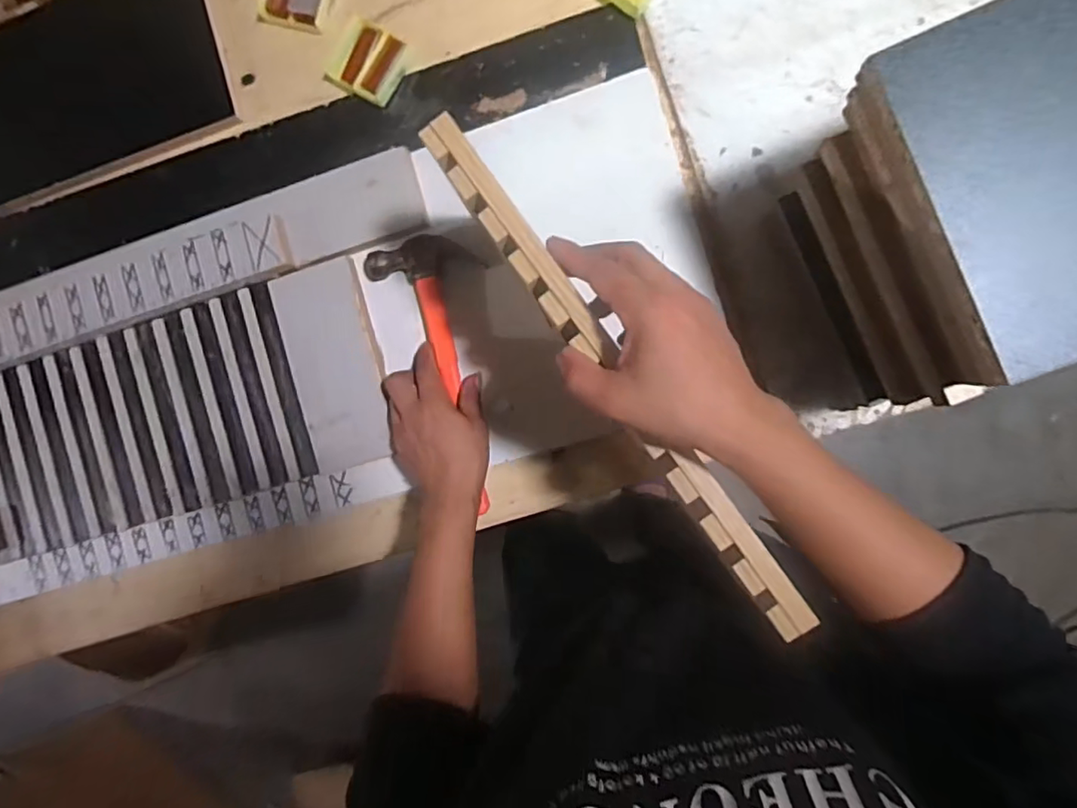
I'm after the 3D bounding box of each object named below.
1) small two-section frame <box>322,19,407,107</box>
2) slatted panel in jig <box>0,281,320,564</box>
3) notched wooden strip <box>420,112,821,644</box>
[{"bbox_3d":[-0.160,-0.324,0.554,0.066,0.006,0.063,30,96,6],"label":"small two-section frame"},{"bbox_3d":[-0.395,0.023,0.562,0.348,0.014,0.184,-16,89,8],"label":"slatted panel in jig"},{"bbox_3d":[0.042,-0.020,0.337,0.023,0.008,0.354,-36,86,8],"label":"notched wooden strip"}]

